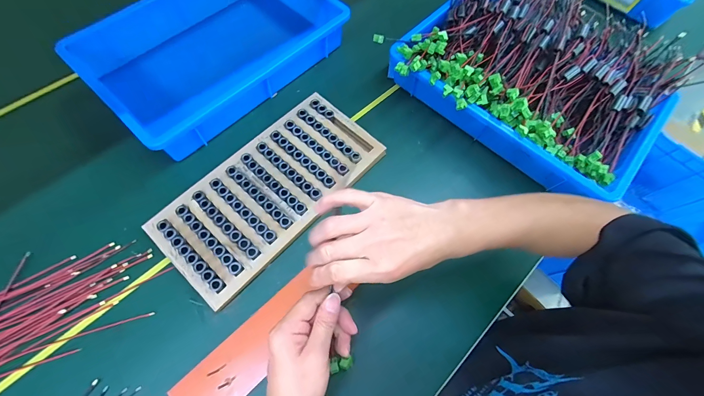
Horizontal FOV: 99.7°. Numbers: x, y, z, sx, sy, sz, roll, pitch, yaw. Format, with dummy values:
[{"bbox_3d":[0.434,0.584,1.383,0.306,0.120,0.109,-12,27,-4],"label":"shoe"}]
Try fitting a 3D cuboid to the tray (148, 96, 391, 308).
[{"bbox_3d":[-0.126,-0.018,0.488,0.178,0.033,0.361,42,71,13],"label":"tray"}]

